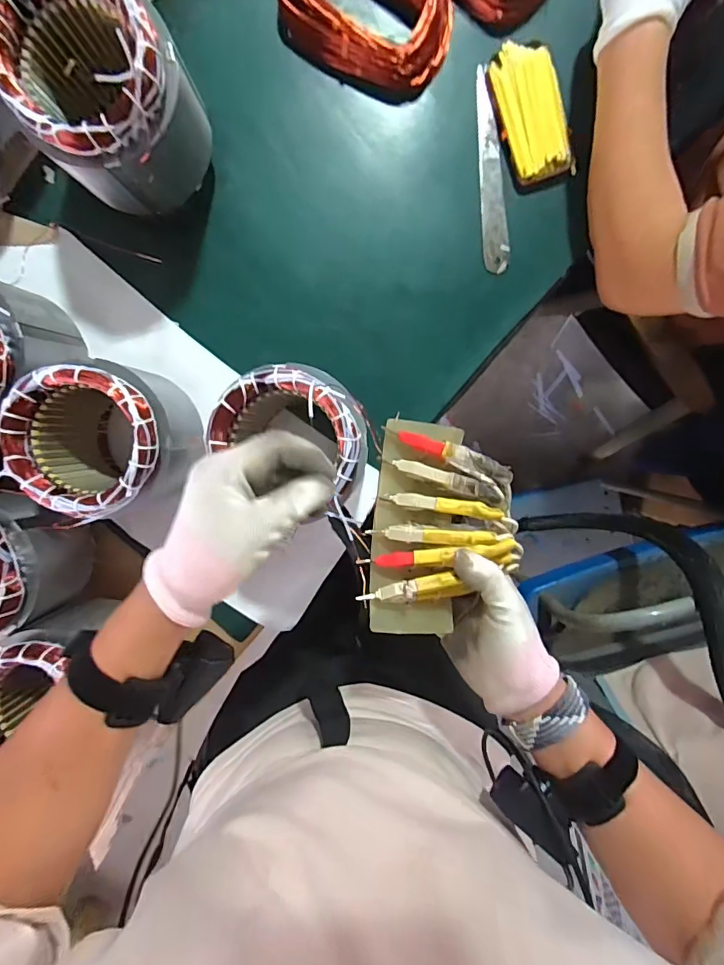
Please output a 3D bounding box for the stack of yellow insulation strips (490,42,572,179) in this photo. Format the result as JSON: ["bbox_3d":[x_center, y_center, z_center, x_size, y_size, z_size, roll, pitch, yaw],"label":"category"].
[{"bbox_3d":[0.197,-0.433,0.542,0.068,0.025,0.135,-17,99,0],"label":"stack of yellow insulation strips"}]

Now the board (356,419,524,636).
[{"bbox_3d":[0.072,0.044,0.386,0.130,0.057,0.167,11,98,-5],"label":"board"}]

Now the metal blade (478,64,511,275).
[{"bbox_3d":[0.157,-0.372,0.560,0.030,0.008,0.227,-4,95,7],"label":"metal blade"}]

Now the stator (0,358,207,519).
[{"bbox_3d":[-0.268,-0.048,0.490,0.139,0.135,0.141,0,99,-3],"label":"stator"}]

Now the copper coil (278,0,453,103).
[{"bbox_3d":[0.003,-0.513,0.506,0.187,0.051,0.109,19,97,-6],"label":"copper coil"}]

